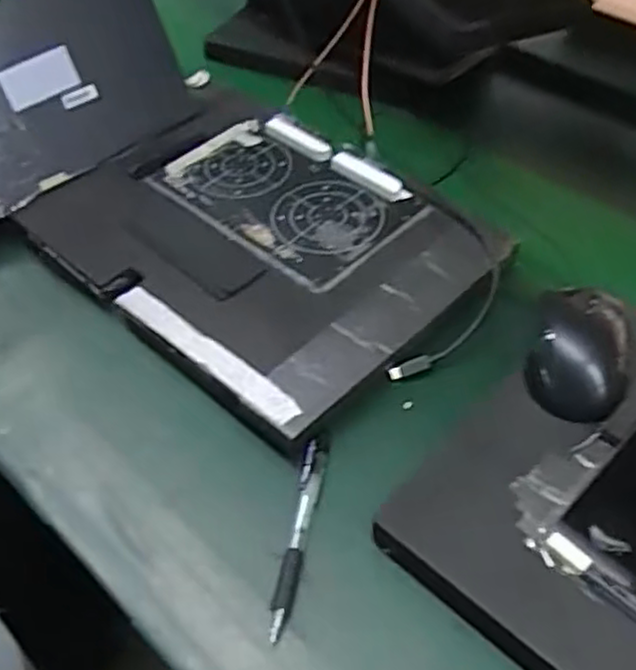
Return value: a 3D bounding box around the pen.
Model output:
[{"bbox_3d":[-0.013,0.121,0.451,0.013,0.010,0.125,9,48,8],"label":"pen"}]

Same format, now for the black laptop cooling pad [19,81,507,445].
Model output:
[{"bbox_3d":[-0.054,-0.085,0.600,0.336,0.027,0.245,34,60,24],"label":"black laptop cooling pad"}]

